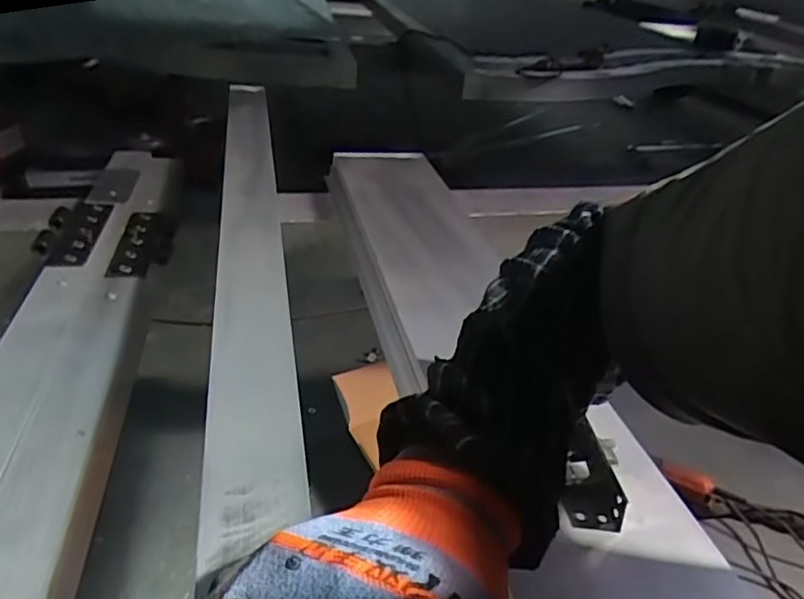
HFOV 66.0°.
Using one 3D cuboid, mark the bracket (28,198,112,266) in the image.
[{"bbox_3d":[-0.362,-0.079,0.678,0.058,0.014,0.147,0,33,-10],"label":"bracket"}]

